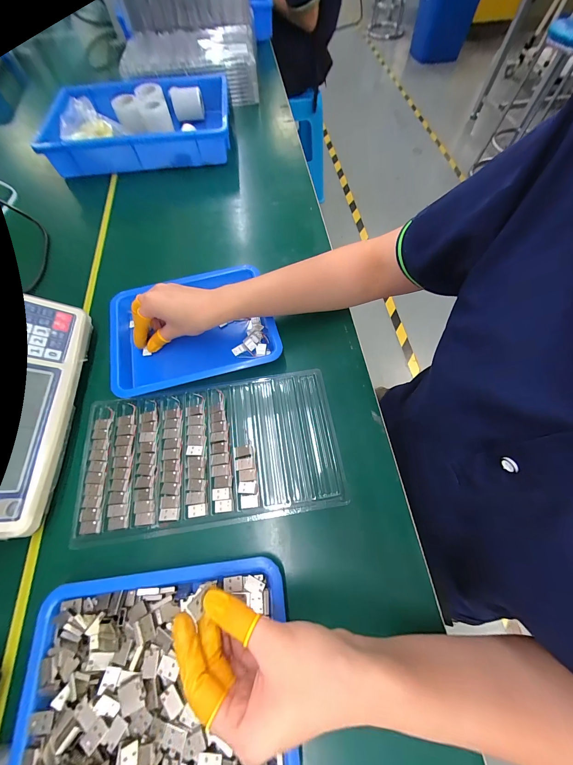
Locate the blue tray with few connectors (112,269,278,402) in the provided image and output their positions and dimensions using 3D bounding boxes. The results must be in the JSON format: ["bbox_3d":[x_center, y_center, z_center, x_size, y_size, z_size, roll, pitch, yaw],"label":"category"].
[{"bbox_3d":[-0.131,-0.074,0.390,0.220,0.026,0.168,-15,66,-6],"label":"blue tray with few connectors"}]

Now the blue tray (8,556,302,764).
[{"bbox_3d":[-0.105,0.255,0.235,0.214,0.028,0.172,-6,65,-2],"label":"blue tray"}]

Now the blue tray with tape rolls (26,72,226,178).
[{"bbox_3d":[-0.297,-0.544,0.595,0.337,0.071,0.246,-3,65,-1],"label":"blue tray with tape rolls"}]

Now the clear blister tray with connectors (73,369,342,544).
[{"bbox_3d":[-0.086,0.078,0.331,0.290,0.008,0.158,-8,65,-3],"label":"clear blister tray with connectors"}]

